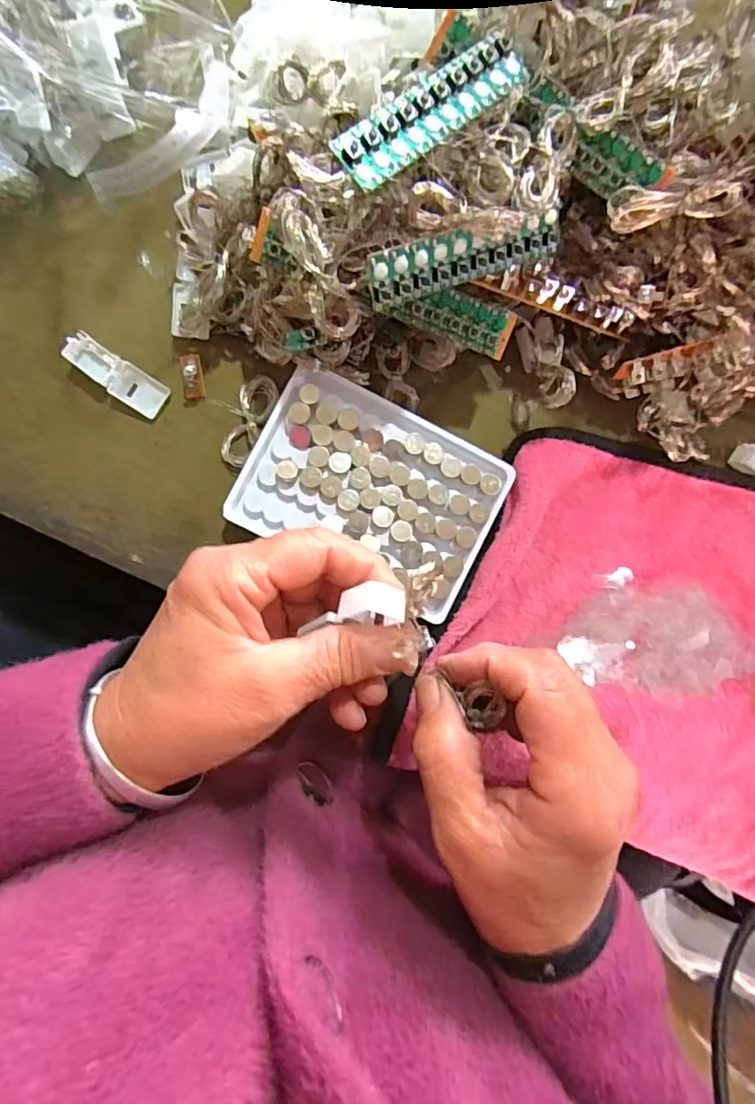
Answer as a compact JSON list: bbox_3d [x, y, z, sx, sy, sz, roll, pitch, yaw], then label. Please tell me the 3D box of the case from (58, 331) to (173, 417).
[{"bbox_3d":[-0.140,-0.095,0.300,0.054,0.009,0.020,34,88,-3],"label":"case"}]

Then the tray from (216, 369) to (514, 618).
[{"bbox_3d":[-0.003,-0.032,0.299,0.129,0.015,0.092,27,88,-3],"label":"tray"}]

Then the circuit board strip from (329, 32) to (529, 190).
[{"bbox_3d":[0.023,-0.175,0.221,0.093,0.004,0.020,-43,115,-13],"label":"circuit board strip"}]

